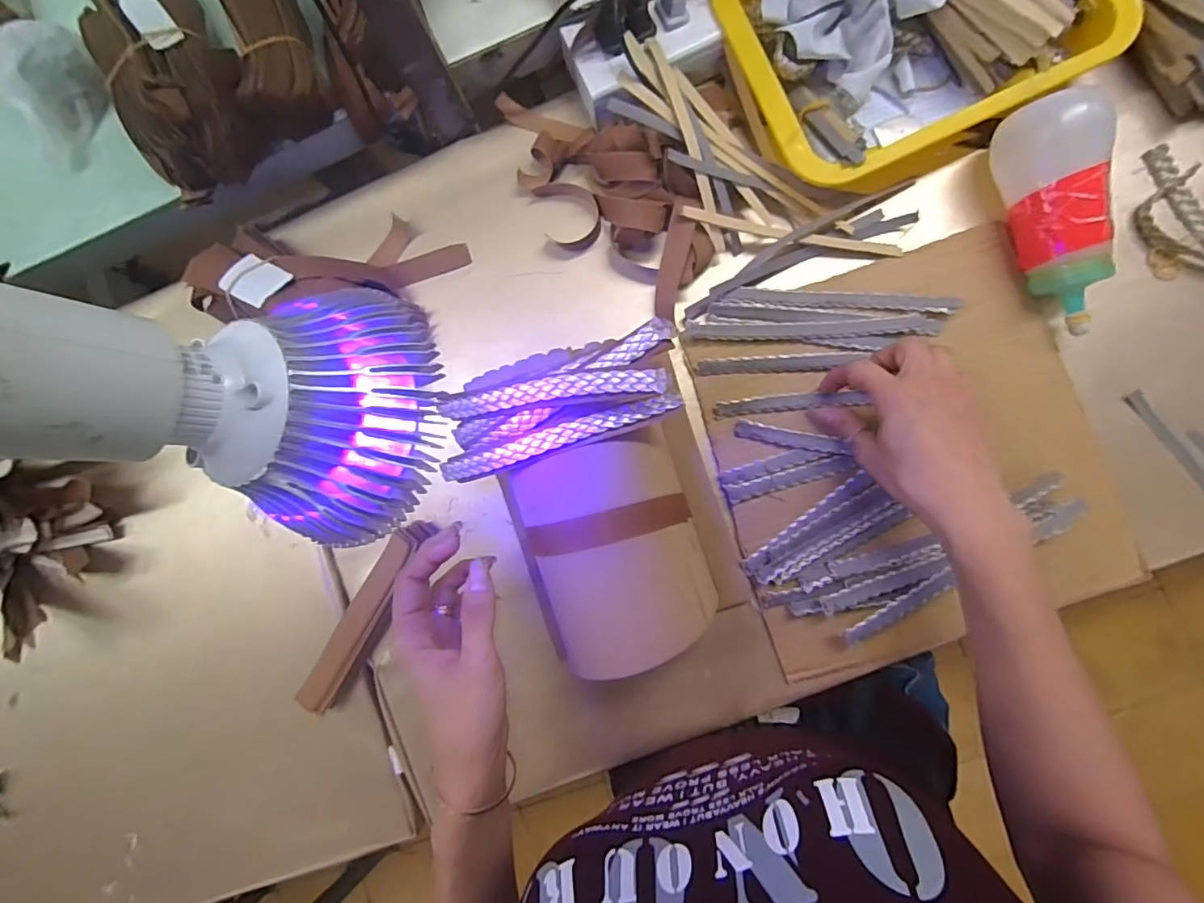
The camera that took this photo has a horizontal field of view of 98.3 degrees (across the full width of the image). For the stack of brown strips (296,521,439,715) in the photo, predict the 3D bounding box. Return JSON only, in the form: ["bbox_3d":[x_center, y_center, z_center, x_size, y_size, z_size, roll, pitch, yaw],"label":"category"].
[{"bbox_3d":[-0.195,0.135,0.431,0.031,0.011,0.177,30,91,-12],"label":"stack of brown strips"}]

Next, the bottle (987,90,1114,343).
[{"bbox_3d":[0.321,-0.164,0.366,0.055,0.051,0.156,-9,88,7],"label":"bottle"}]

